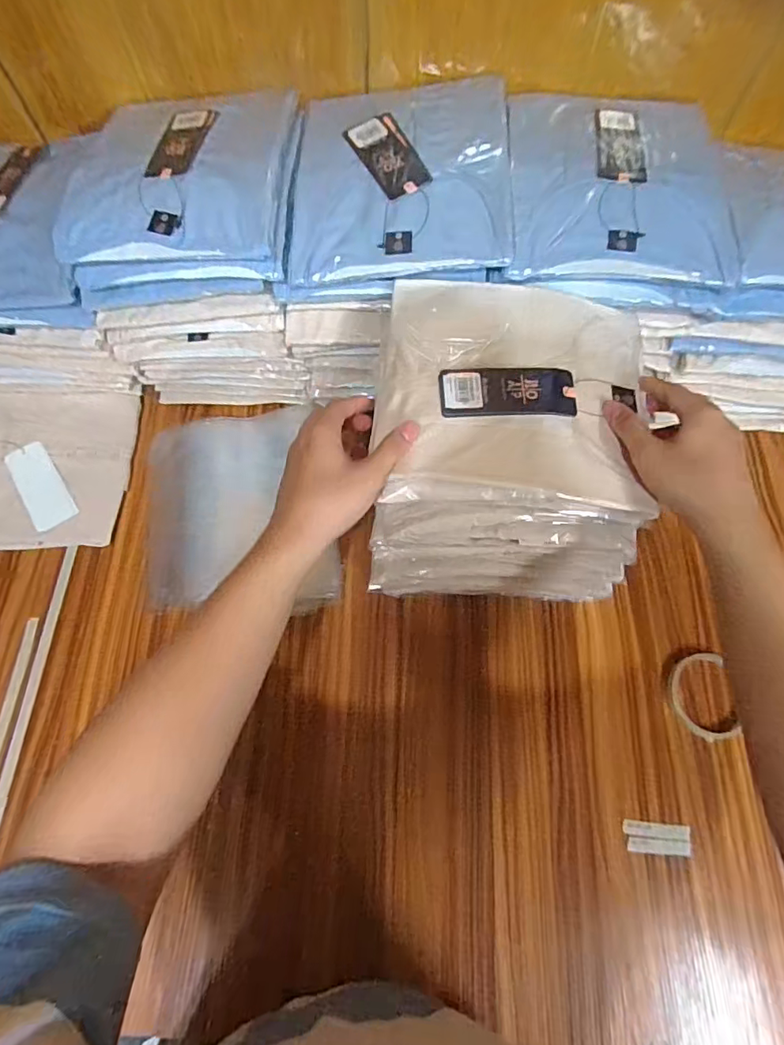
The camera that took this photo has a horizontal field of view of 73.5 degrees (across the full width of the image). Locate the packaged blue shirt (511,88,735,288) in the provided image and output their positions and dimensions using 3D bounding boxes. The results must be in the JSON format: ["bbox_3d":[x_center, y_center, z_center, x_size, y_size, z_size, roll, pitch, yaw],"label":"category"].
[{"bbox_3d":[0.222,-0.336,0.515,0.209,0.021,0.237,6,69,3],"label":"packaged blue shirt"}]

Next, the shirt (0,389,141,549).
[{"bbox_3d":[-0.462,-0.073,0.653,0.248,0.027,0.218,3,71,2],"label":"shirt"}]

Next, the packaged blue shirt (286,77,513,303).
[{"bbox_3d":[0.005,-0.346,0.535,0.217,0.055,0.239,1,68,1],"label":"packaged blue shirt"}]

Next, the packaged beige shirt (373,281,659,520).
[{"bbox_3d":[0.109,-0.118,0.474,0.238,0.044,0.212,3,71,2],"label":"packaged beige shirt"}]

